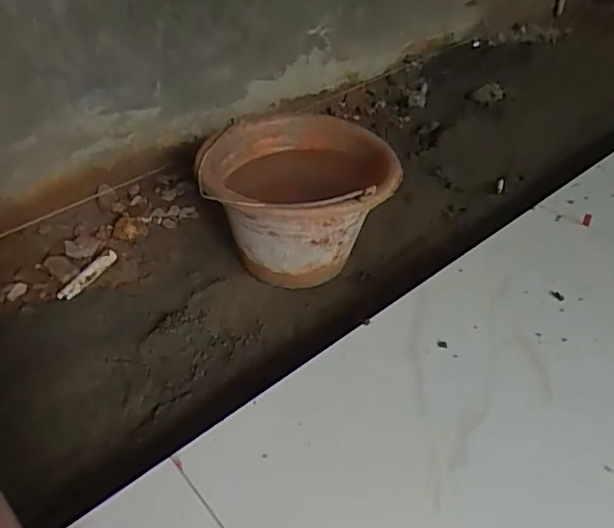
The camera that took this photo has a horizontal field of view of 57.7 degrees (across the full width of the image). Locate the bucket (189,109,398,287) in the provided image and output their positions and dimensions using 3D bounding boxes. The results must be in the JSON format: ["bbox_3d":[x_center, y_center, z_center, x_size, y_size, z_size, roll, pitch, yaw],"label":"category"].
[{"bbox_3d":[-0.005,-0.080,0.781,0.239,0.181,0.239,-4,39,3],"label":"bucket"}]

